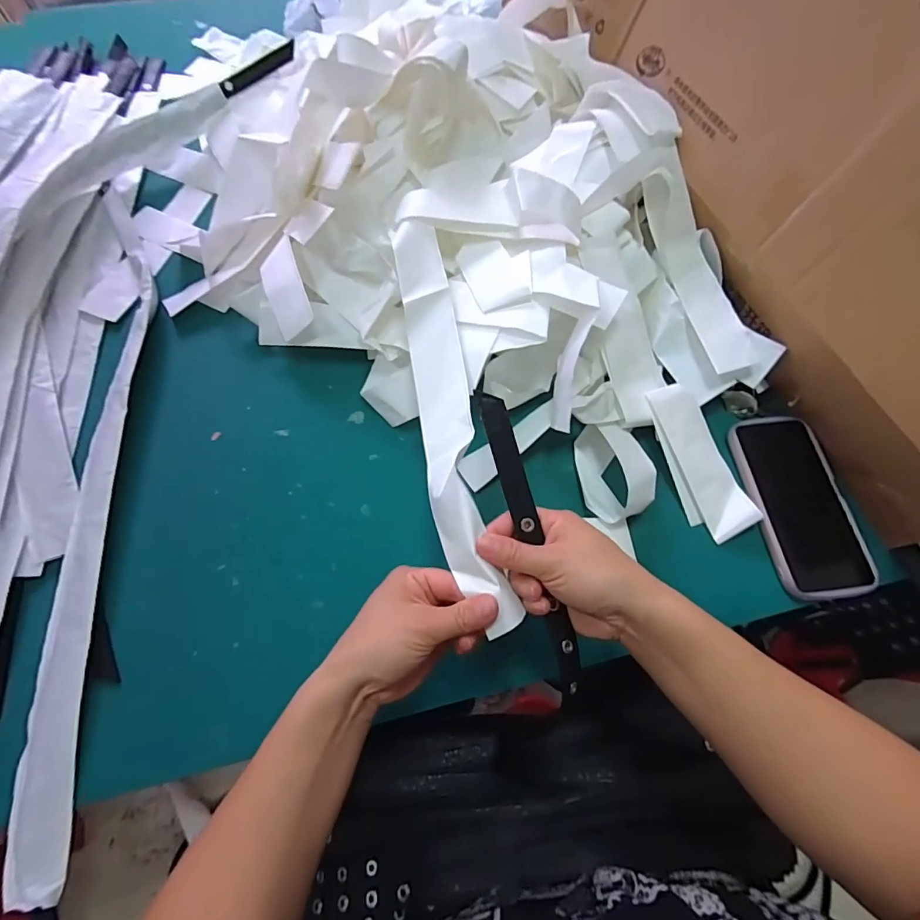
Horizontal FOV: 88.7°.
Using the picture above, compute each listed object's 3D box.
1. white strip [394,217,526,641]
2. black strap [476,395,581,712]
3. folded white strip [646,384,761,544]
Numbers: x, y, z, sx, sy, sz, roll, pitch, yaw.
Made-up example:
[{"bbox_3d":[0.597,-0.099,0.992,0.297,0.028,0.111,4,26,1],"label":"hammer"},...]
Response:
[{"bbox_3d":[-0.013,-0.054,0.387,0.045,0.044,0.374,-8,63,-4],"label":"white strip"},{"bbox_3d":[0.051,0.060,0.326,0.019,0.006,0.220,-16,89,-8],"label":"black strap"},{"bbox_3d":[0.222,-0.001,0.439,0.058,0.027,0.146,-19,80,-9],"label":"folded white strip"}]

